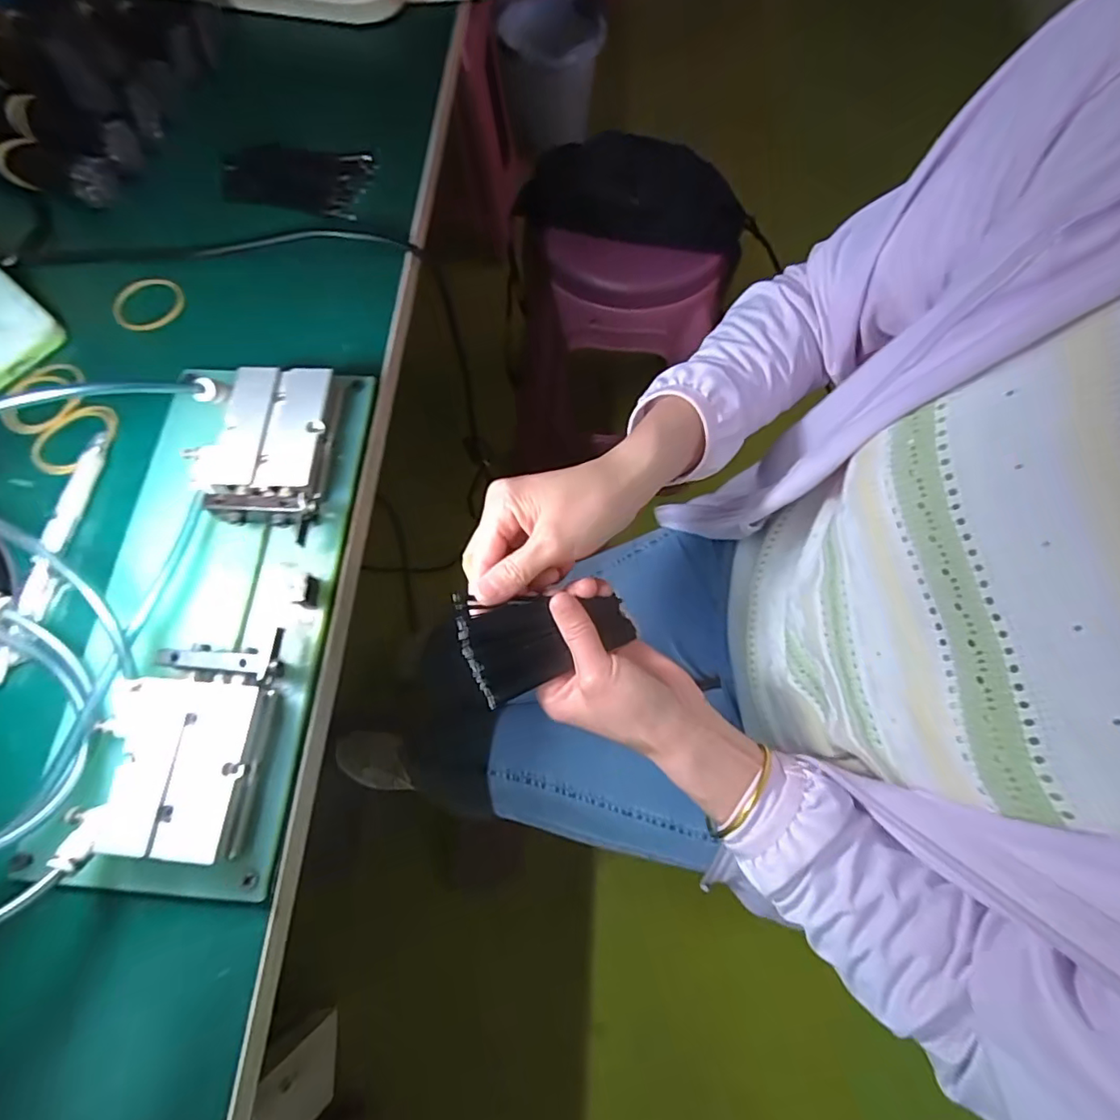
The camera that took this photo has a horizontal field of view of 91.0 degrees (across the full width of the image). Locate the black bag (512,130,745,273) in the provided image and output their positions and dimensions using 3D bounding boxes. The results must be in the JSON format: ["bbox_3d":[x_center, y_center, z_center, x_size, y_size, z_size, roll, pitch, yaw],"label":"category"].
[{"bbox_3d":[0.108,-0.497,0.735,0.293,0.057,0.160,20,72,6],"label":"black bag"}]

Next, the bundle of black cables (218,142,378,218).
[{"bbox_3d":[-0.195,-0.282,0.400,0.110,0.007,0.065,7,71,2],"label":"bundle of black cables"}]

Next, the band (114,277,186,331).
[{"bbox_3d":[-0.278,-0.173,0.372,0.045,0.008,0.044,0,71,-1],"label":"band"}]

